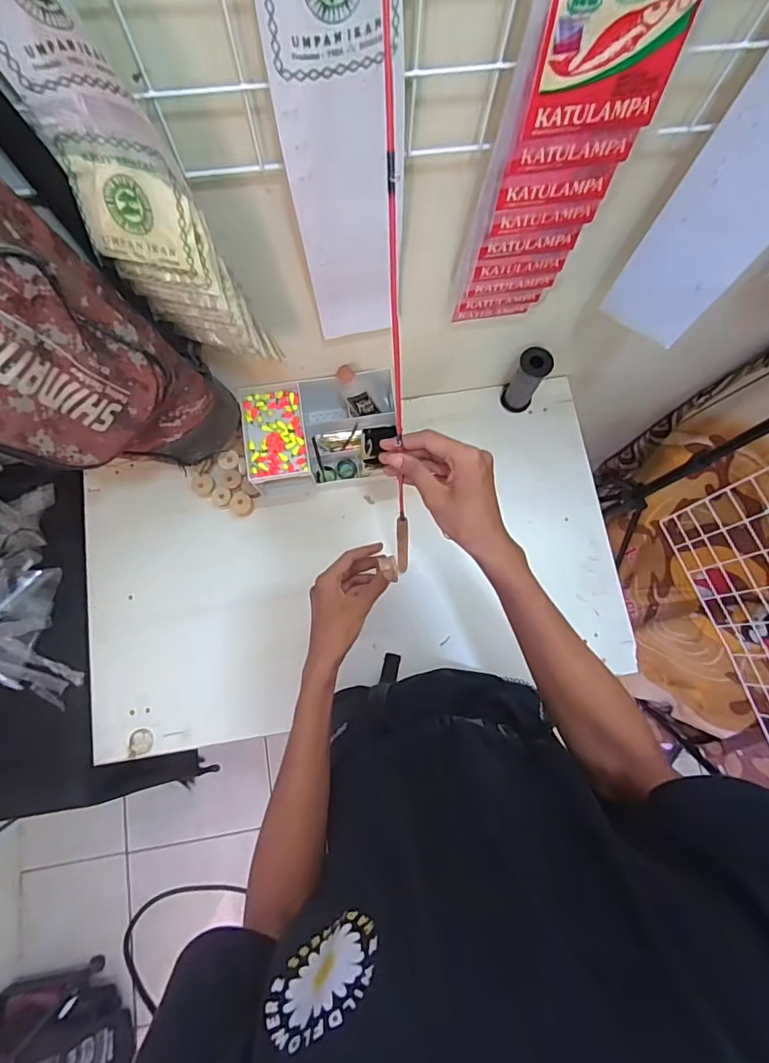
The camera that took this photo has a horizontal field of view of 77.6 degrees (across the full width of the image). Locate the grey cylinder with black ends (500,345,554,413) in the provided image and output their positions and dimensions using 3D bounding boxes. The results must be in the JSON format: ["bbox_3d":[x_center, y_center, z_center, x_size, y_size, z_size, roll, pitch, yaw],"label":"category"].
[{"bbox_3d":[0.229,-0.244,0.775,0.052,0.119,0.050,29,79,5],"label":"grey cylinder with black ends"}]

